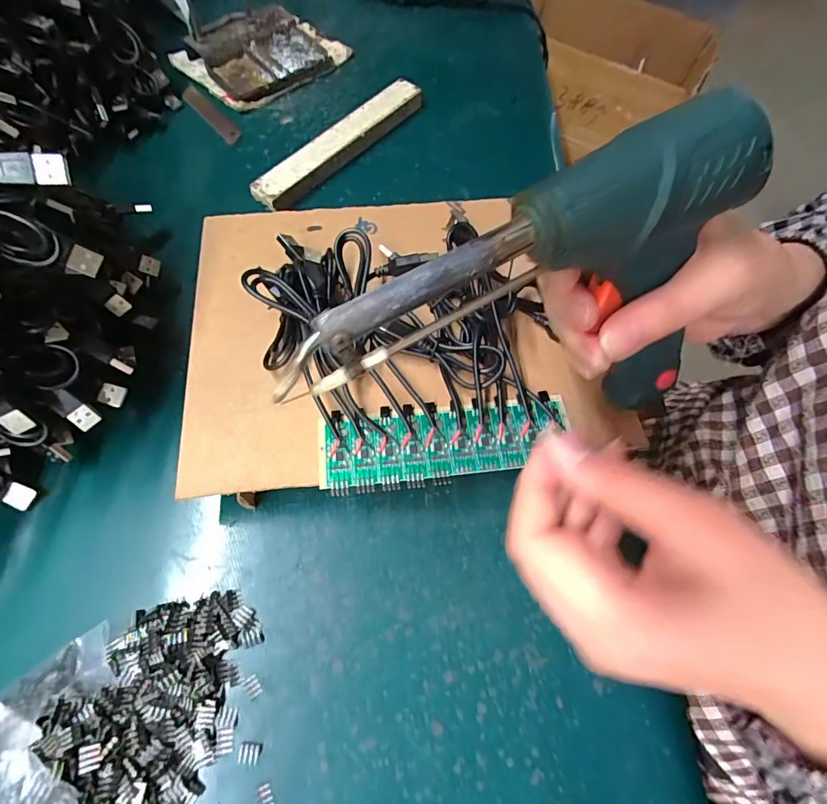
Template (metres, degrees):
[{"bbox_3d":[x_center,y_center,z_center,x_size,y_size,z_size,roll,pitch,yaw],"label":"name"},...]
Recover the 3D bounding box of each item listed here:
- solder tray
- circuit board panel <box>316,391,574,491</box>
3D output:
[{"bbox_3d":[-0.151,-0.360,0.451,0.143,0.030,0.110,-40,72,-21],"label":"solder tray"},{"bbox_3d":[0.018,0.020,0.247,0.138,0.005,0.043,-6,64,-7],"label":"circuit board panel"}]

